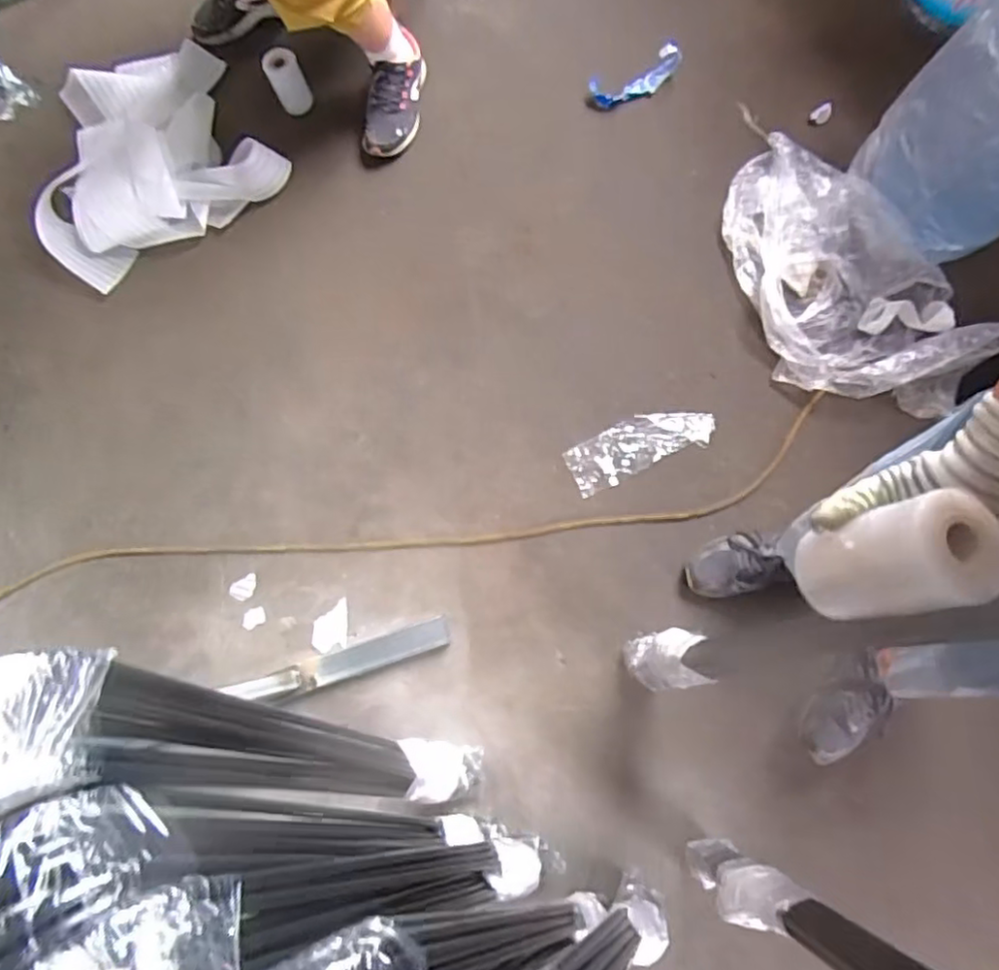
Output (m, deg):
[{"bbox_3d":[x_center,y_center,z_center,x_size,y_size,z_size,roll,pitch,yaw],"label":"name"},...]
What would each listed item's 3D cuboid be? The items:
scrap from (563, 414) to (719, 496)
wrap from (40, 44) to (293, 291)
[{"bbox_3d":[0.256,-0.075,1.162,0.268,0.012,0.098,-23,76,-5],"label":"scrap"},{"bbox_3d":[-0.766,-0.703,1.327,0.518,0.099,0.523,-41,78,-9],"label":"wrap"}]

